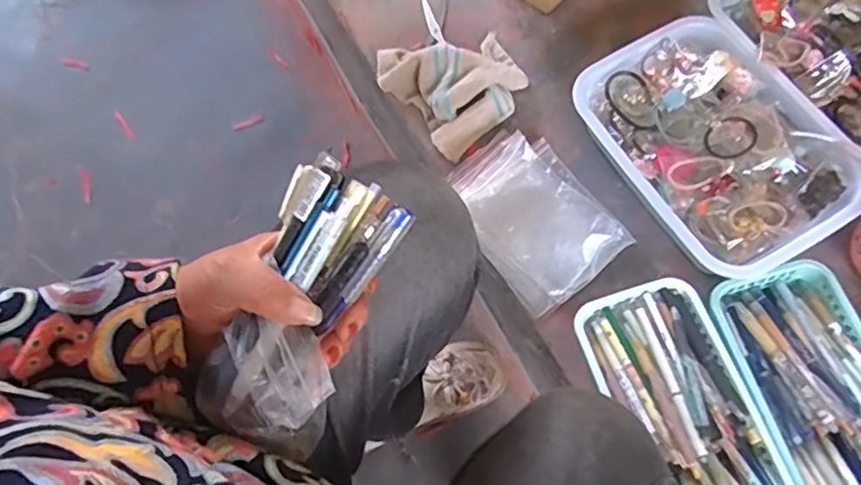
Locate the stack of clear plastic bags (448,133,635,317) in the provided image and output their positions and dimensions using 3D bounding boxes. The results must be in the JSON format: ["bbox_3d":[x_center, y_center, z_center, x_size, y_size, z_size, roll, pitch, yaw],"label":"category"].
[{"bbox_3d":[0.117,-0.032,0.705,0.134,0.033,0.186,-33,70,-11],"label":"stack of clear plastic bags"}]

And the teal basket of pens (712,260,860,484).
[{"bbox_3d":[0.377,0.161,0.588,0.132,0.082,0.294,-13,68,-3],"label":"teal basket of pens"}]

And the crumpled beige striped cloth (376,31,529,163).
[{"bbox_3d":[0.029,-0.211,0.773,0.158,0.059,0.164,-38,71,-12],"label":"crumpled beige striped cloth"}]

